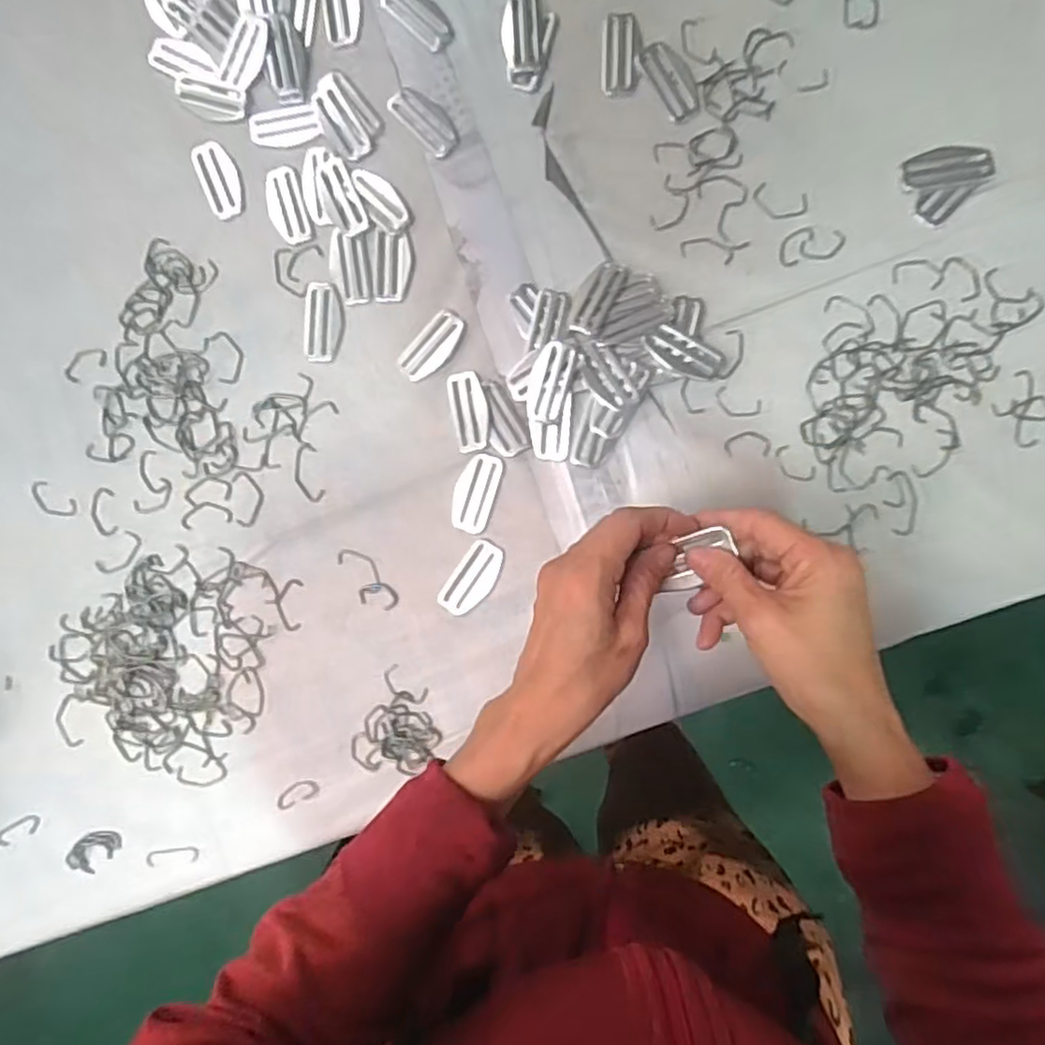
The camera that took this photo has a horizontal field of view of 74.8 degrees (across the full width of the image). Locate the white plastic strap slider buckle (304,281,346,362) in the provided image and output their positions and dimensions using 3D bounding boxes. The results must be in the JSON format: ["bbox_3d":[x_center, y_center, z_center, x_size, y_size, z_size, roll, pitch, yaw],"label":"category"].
[{"bbox_3d":[-0.153,-0.154,0.526,0.030,0.004,0.060,4,91,4],"label":"white plastic strap slider buckle"}]

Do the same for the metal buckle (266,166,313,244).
[{"bbox_3d":[-0.180,-0.243,0.524,0.027,0.004,0.059,-16,89,4],"label":"metal buckle"}]

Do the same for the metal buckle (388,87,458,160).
[{"bbox_3d":[-0.073,-0.303,0.514,0.028,0.004,0.061,-43,87,3],"label":"metal buckle"}]

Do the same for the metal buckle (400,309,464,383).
[{"bbox_3d":[-0.068,-0.133,0.517,0.028,0.004,0.059,42,93,3],"label":"metal buckle"}]

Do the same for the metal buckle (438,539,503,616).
[{"bbox_3d":[-0.038,0.043,0.514,0.030,0.004,0.060,36,93,3],"label":"metal buckle"}]

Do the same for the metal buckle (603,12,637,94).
[{"bbox_3d":[0.071,-0.346,0.505,0.023,0.004,0.056,2,90,4],"label":"metal buckle"}]

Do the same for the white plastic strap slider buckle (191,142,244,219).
[{"bbox_3d":[-0.234,-0.264,0.526,0.029,0.004,0.059,-25,88,4],"label":"white plastic strap slider buckle"}]

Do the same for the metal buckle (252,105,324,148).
[{"bbox_3d":[-0.181,-0.302,0.523,0.056,0.004,0.027,-5,90,4],"label":"metal buckle"}]

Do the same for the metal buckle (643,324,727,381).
[{"bbox_3d":[0.117,-0.122,0.495,0.059,0.008,0.028,27,92,4],"label":"metal buckle"}]

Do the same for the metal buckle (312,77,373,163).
[{"bbox_3d":[-0.138,-0.304,0.517,0.026,0.004,0.064,-34,88,4],"label":"metal buckle"}]

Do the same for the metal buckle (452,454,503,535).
[{"bbox_3d":[-0.035,-0.023,0.514,0.031,0.004,0.059,18,92,4],"label":"metal buckle"}]

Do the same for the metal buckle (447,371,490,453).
[{"bbox_3d":[-0.039,-0.083,0.509,0.027,0.007,0.060,-11,89,4],"label":"metal buckle"}]

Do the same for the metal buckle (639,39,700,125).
[{"bbox_3d":[0.108,-0.322,0.496,0.027,0.004,0.058,-27,88,4],"label":"metal buckle"}]

